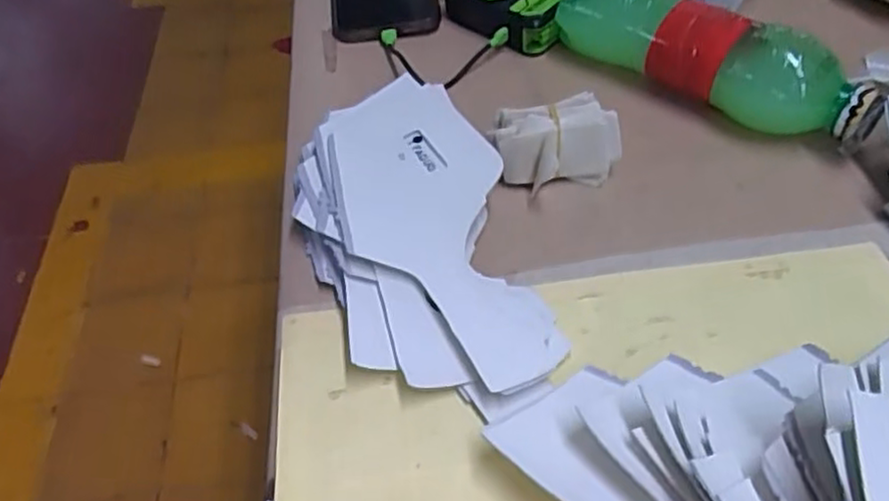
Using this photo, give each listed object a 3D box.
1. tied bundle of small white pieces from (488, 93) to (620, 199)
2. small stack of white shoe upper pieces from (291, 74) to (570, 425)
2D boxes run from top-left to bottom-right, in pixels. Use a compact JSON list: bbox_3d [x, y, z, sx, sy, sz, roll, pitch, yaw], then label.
[{"bbox_3d":[0.065,-0.061,0.424,0.070,0.039,0.044,-13,49,-5],"label":"tied bundle of small white pieces"},{"bbox_3d":[-0.015,-0.011,0.387,0.112,0.036,0.219,-19,50,-10],"label":"small stack of white shoe upper pieces"}]

